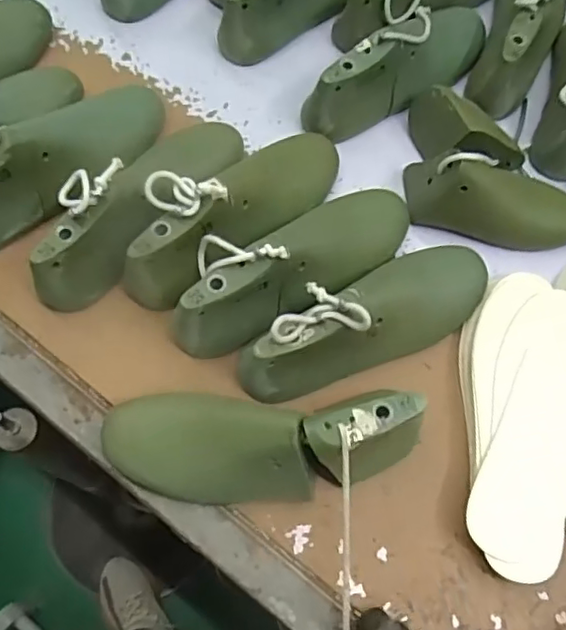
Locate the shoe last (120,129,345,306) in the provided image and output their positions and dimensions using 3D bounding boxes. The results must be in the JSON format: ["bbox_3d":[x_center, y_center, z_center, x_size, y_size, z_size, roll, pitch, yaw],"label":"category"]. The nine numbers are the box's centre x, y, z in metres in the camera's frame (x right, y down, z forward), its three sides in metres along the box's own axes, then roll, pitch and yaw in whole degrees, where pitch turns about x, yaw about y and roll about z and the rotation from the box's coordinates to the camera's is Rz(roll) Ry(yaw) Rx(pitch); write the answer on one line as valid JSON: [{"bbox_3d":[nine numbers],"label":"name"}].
[{"bbox_3d":[-0.039,-0.105,0.554,0.252,0.097,0.081,-33,74,-16],"label":"shoe last"}]

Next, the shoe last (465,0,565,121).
[{"bbox_3d":[0.276,-0.342,0.662,0.077,0.083,0.255,26,68,6],"label":"shoe last"}]

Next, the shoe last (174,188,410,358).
[{"bbox_3d":[0.017,-0.046,0.531,0.242,0.087,0.086,-19,71,-12],"label":"shoe last"}]

